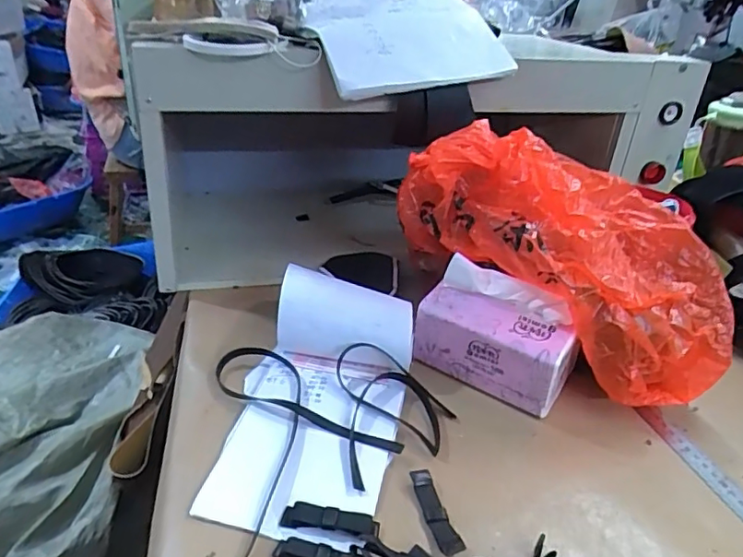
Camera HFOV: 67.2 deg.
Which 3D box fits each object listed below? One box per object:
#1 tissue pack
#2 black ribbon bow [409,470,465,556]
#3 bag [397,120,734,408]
[{"bbox_3d":[0.121,0.057,0.542,0.143,0.118,0.067,24,35,33],"label":"tissue pack"},{"bbox_3d":[0.048,0.176,0.424,0.017,0.006,0.073,-6,30,-16],"label":"black ribbon bow"},{"bbox_3d":[0.189,-0.024,0.546,0.339,0.151,0.162,34,35,4],"label":"bag"}]

